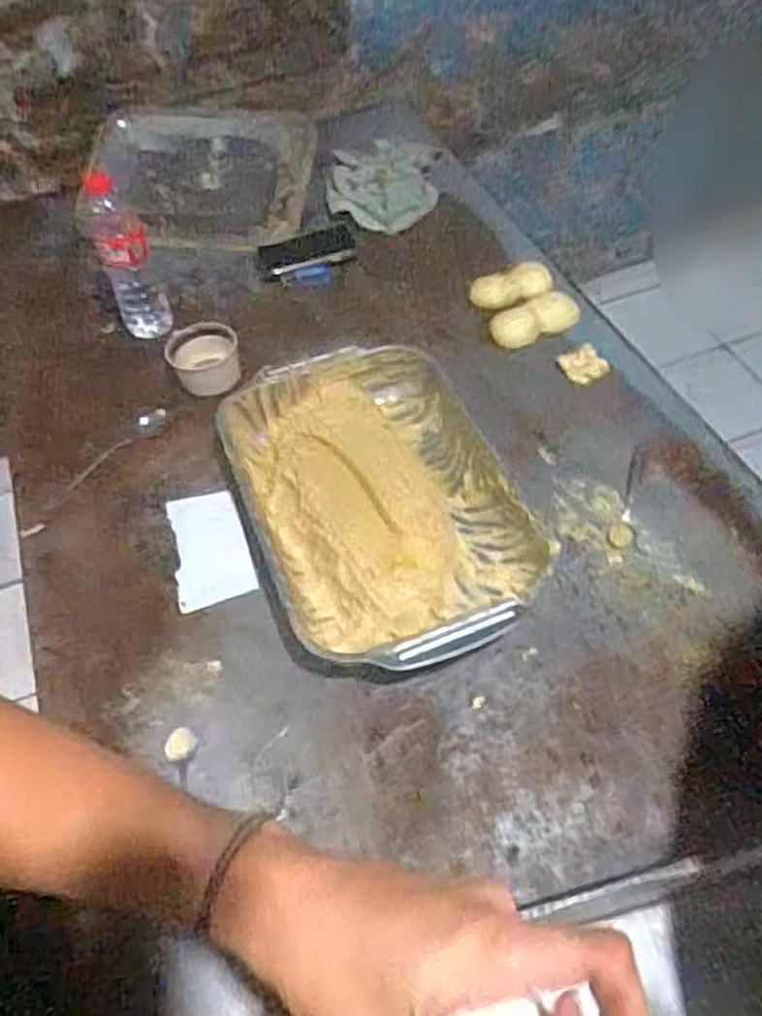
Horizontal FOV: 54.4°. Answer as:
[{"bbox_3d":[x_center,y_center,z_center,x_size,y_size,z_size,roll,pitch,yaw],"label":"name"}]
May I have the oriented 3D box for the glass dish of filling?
[{"bbox_3d":[-0.003,-0.012,0.828,0.285,0.072,0.431,-17,54,-8],"label":"glass dish of filling"}]

